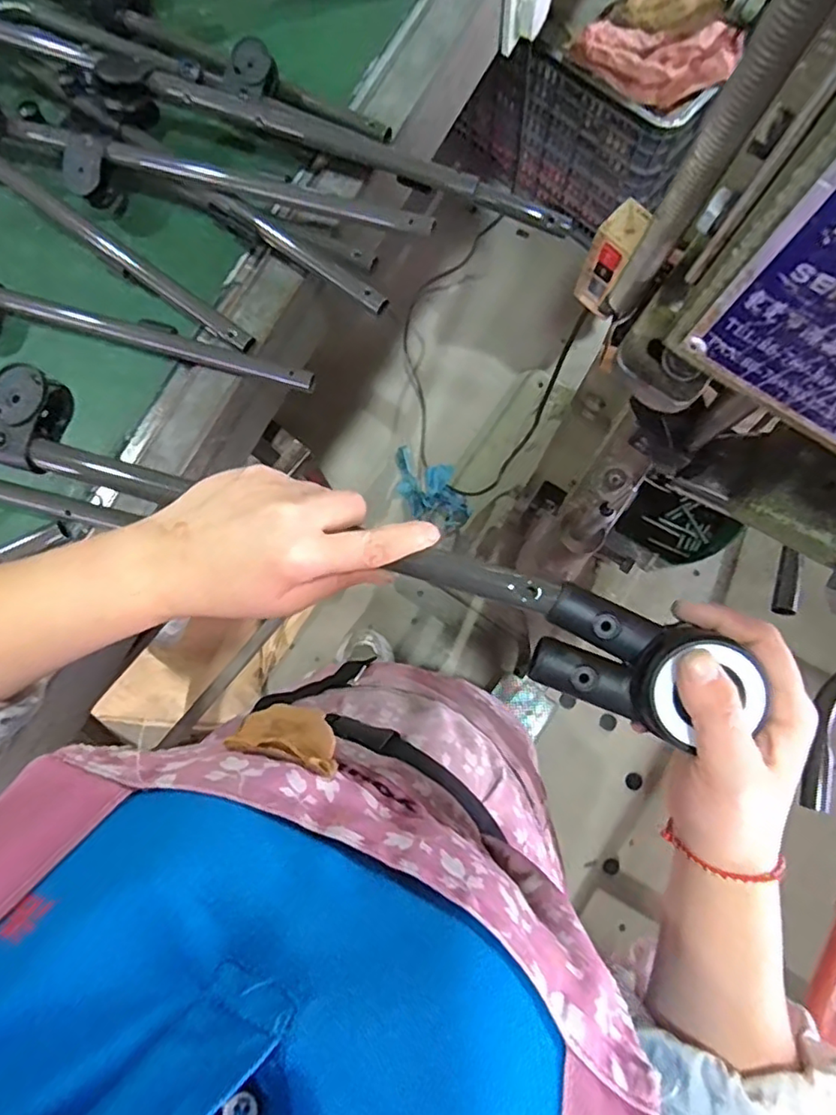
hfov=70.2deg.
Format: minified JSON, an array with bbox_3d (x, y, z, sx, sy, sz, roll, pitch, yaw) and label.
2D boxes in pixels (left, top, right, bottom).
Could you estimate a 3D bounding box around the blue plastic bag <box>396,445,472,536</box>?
[{"bbox_3d":[0.025,-0.160,1.336,0.119,0.053,0.263,-33,53,-7],"label":"blue plastic bag"}]

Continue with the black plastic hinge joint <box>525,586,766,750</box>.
[{"bbox_3d":[0.105,0.052,0.288,0.089,0.043,0.052,27,80,4],"label":"black plastic hinge joint"}]

